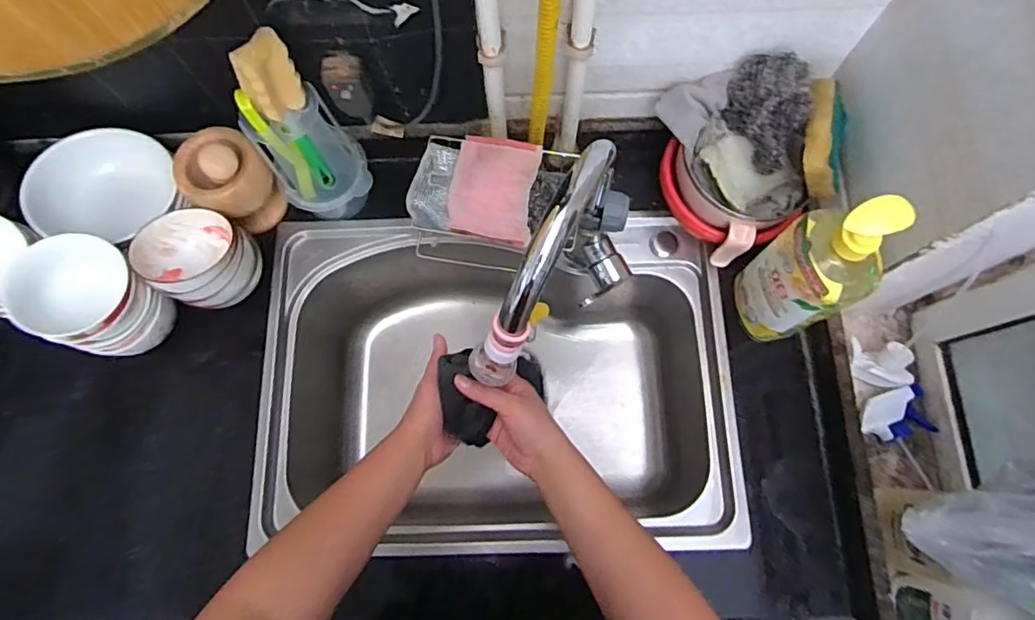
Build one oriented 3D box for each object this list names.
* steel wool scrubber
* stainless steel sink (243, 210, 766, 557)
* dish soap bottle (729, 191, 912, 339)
[{"bbox_3d":[0.280,-0.223,0.625,0.054,0.100,0.112,-34,77,-7],"label":"steel wool scrubber"},{"bbox_3d":[-0.025,0.106,0.796,0.571,0.231,0.414,-2,75,1],"label":"stainless steel sink"},{"bbox_3d":[0.301,-0.037,0.577,0.069,0.257,0.097,-32,77,-7],"label":"dish soap bottle"}]

